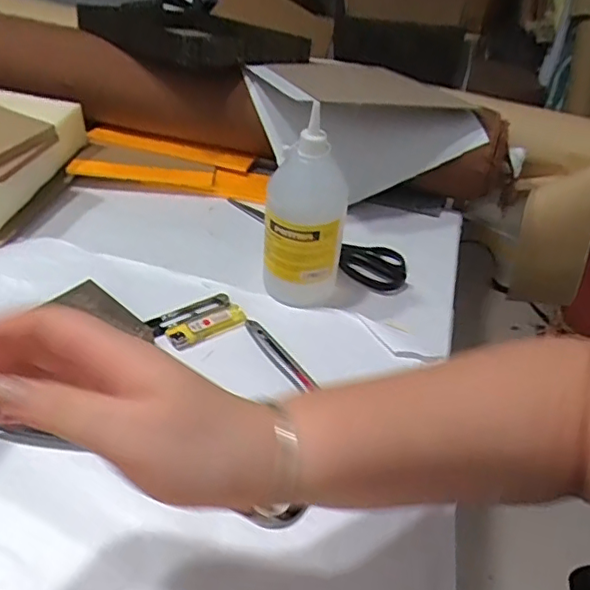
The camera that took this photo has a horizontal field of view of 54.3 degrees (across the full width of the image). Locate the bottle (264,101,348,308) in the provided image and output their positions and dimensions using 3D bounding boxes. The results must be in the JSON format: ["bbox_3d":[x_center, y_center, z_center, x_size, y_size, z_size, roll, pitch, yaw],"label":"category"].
[{"bbox_3d":[0.015,-0.079,0.560,0.069,0.170,0.081,14,43,9],"label":"bottle"}]

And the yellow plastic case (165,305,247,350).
[{"bbox_3d":[-0.084,0.030,0.554,0.077,0.010,0.030,-19,48,-25],"label":"yellow plastic case"}]

